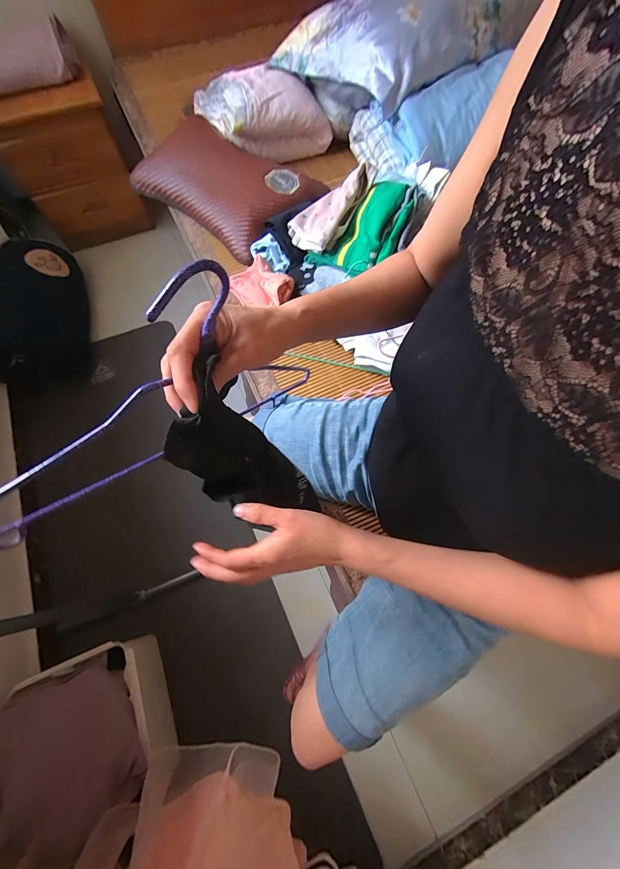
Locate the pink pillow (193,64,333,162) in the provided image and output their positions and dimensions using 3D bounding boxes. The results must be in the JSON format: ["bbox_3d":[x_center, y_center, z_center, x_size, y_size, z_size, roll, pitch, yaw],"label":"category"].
[{"bbox_3d":[-0.142,-0.915,0.905,0.273,0.121,0.310,-30,71,-12],"label":"pink pillow"}]

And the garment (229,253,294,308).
[{"bbox_3d":[-0.111,-0.340,0.725,0.107,0.048,0.144,-41,73,-16],"label":"garment"}]

